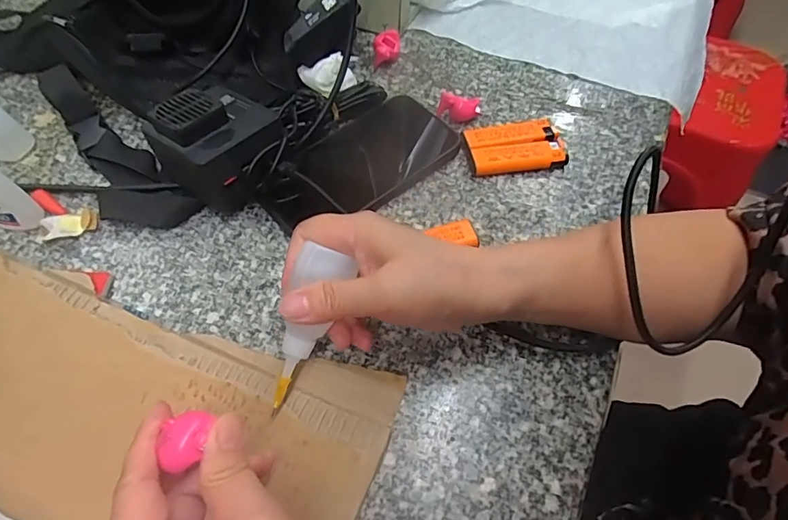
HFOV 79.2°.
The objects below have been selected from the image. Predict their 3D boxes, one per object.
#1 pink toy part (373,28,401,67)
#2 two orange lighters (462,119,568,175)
[{"bbox_3d":[-0.007,-0.204,0.462,0.025,0.026,0.027,1,58,0],"label":"pink toy part"},{"bbox_3d":[0.100,-0.097,0.405,0.080,0.014,0.052,-7,59,-5],"label":"two orange lighters"}]

